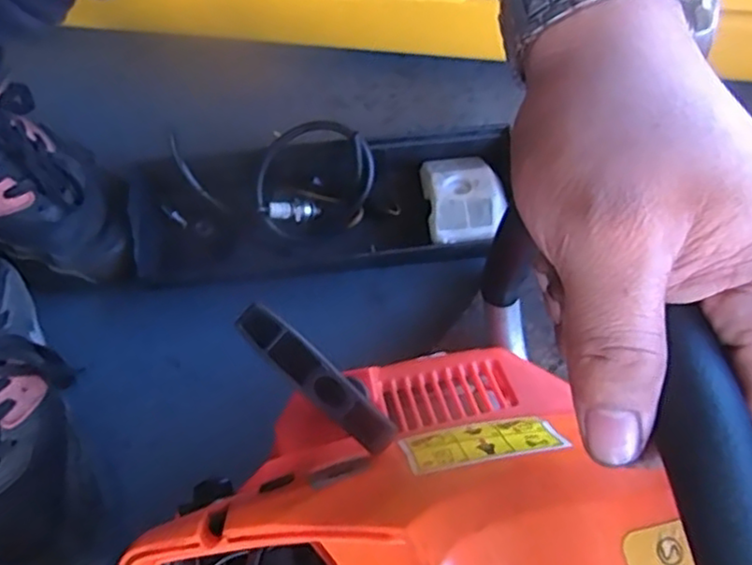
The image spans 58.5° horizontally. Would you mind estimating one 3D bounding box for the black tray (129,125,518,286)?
[{"bbox_3d":[-0.043,-0.058,0.501,0.283,0.039,0.104,-2,69,2],"label":"black tray"}]

